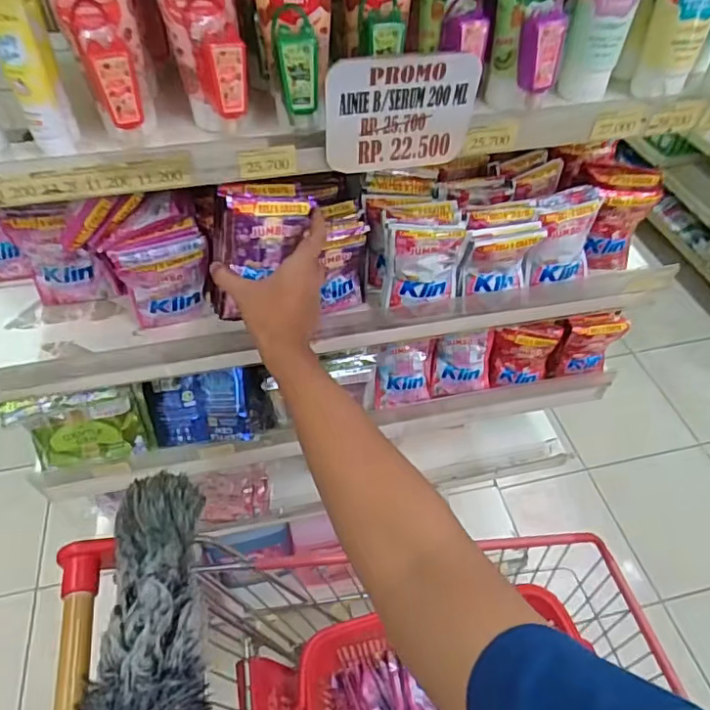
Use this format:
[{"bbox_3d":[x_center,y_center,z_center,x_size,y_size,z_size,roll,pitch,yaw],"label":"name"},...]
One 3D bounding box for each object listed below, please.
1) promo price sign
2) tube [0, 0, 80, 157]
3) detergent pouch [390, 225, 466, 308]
[{"bbox_3d":[0.040,-0.208,0.485,0.131,0.103,0.007,-8,57,-8],"label":"promo price sign"},{"bbox_3d":[-0.258,-0.230,0.448,0.037,0.121,0.044,-13,49,-13],"label":"tube"},{"bbox_3d":[0.082,-0.104,0.653,0.085,0.095,0.038,4,47,3],"label":"detergent pouch"}]

